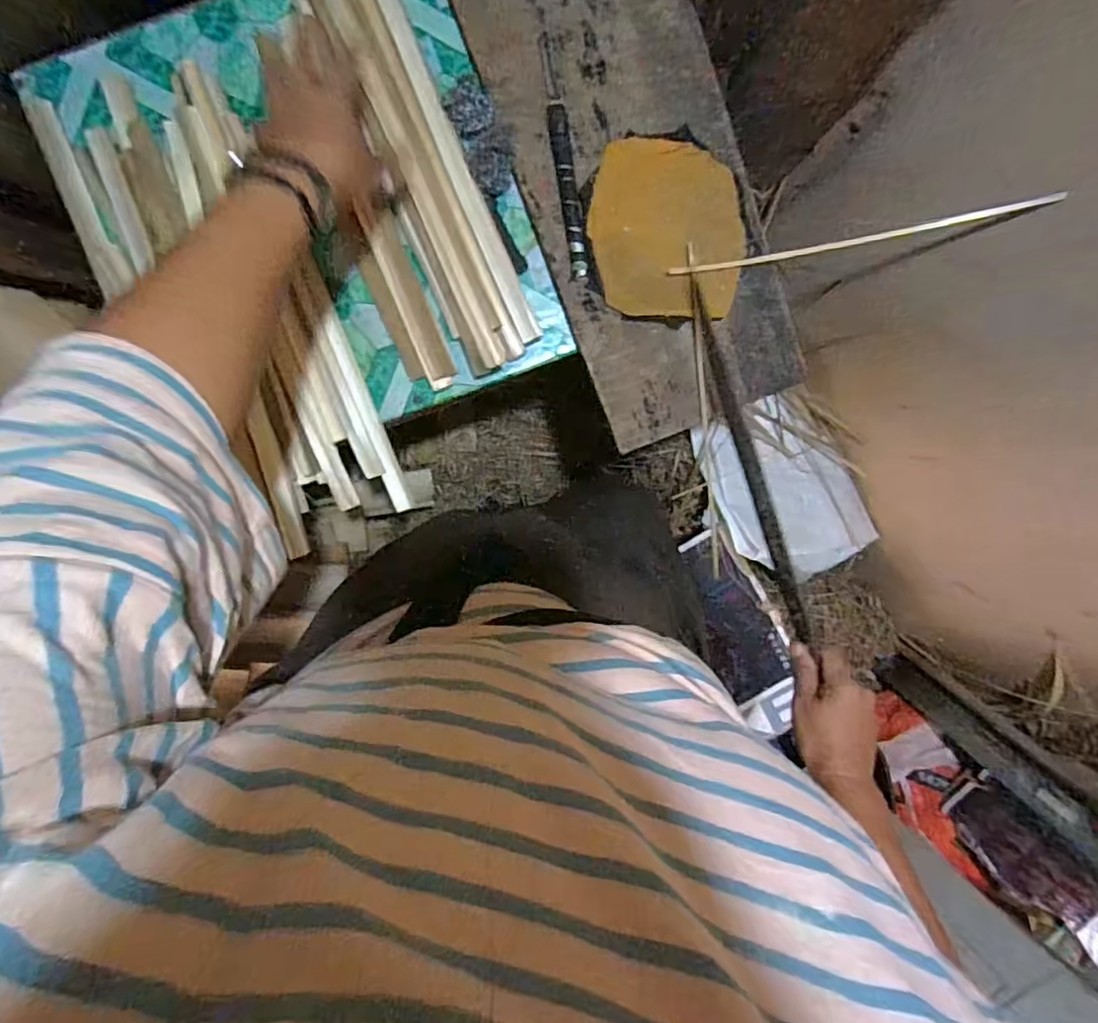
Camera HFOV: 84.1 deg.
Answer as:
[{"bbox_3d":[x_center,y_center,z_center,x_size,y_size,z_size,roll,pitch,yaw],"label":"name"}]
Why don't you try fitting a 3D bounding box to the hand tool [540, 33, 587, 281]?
[{"bbox_3d":[0.014,-0.330,0.567,0.018,0.015,0.215,-9,99,-1],"label":"hand tool"}]

